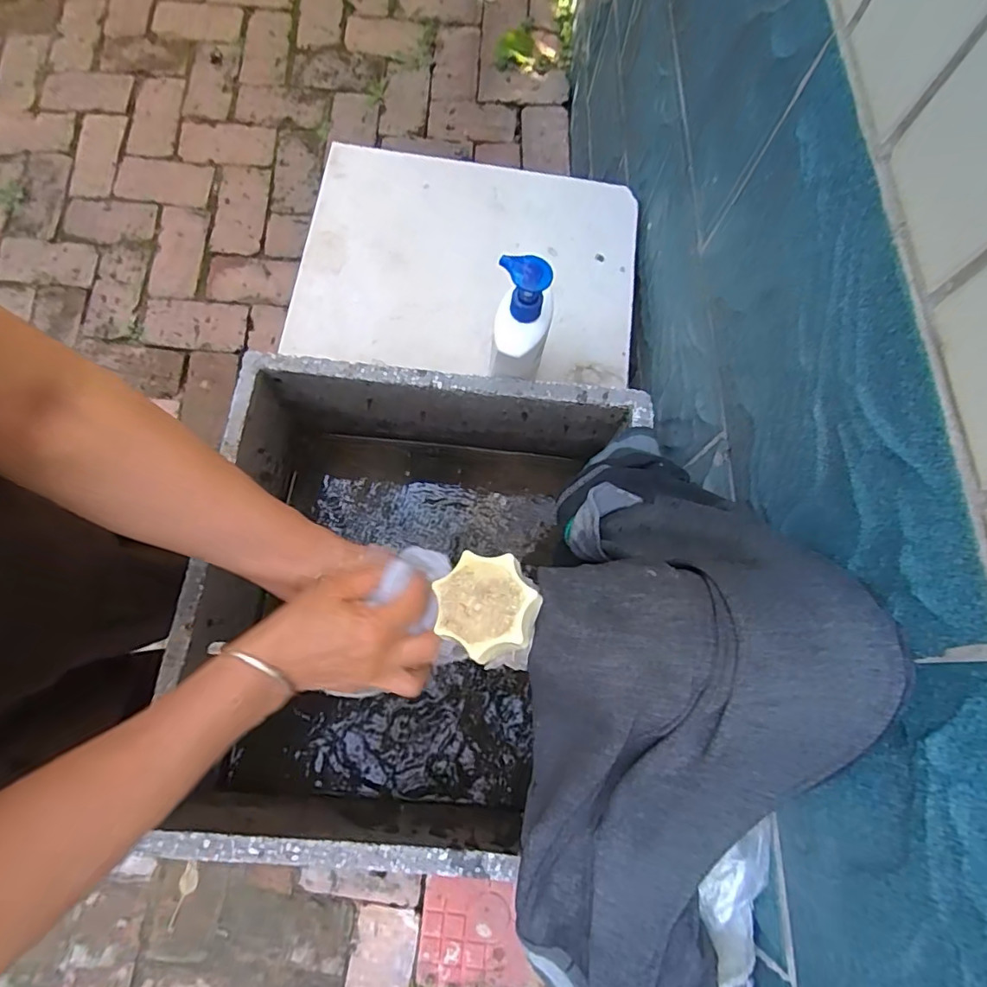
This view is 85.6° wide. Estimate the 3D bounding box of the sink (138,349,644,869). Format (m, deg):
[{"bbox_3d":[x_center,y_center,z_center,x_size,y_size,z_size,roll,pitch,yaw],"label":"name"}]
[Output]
[{"bbox_3d":[-0.068,0.106,0.547,0.405,0.199,0.437,5,71,-2],"label":"sink"}]

